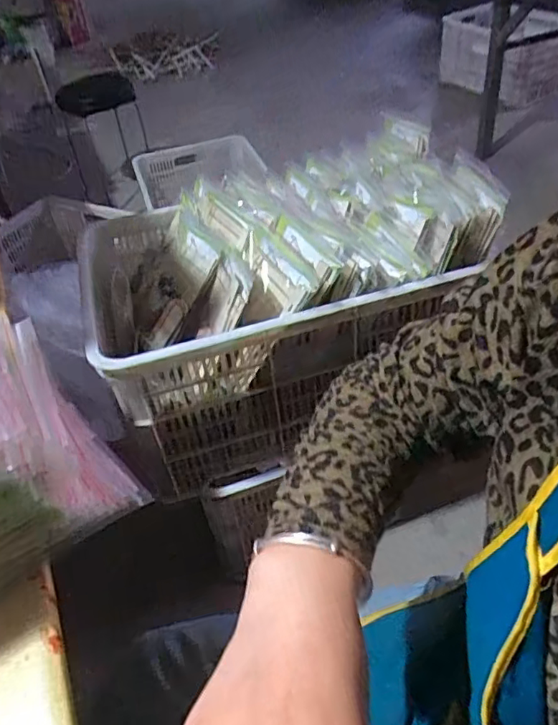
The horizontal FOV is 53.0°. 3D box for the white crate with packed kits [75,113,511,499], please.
[{"bbox_3d":[-0.005,-0.121,0.973,0.563,0.366,0.409,-15,43,-9],"label":"white crate with packed kits"}]

